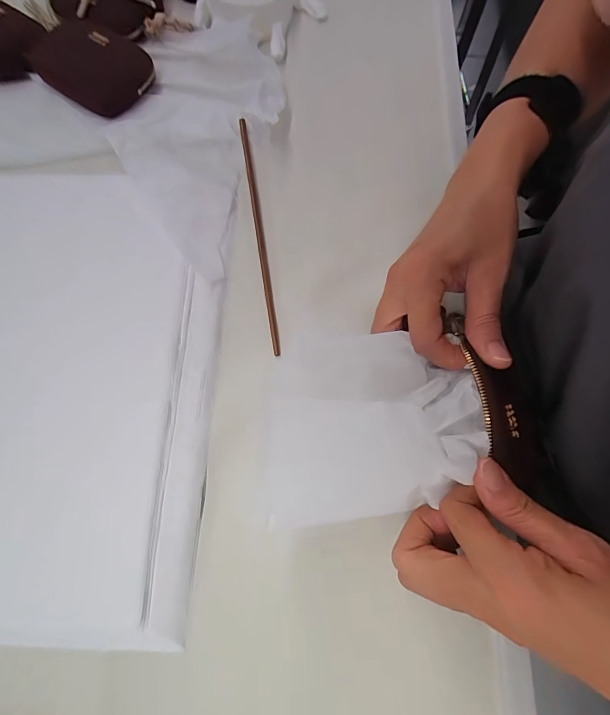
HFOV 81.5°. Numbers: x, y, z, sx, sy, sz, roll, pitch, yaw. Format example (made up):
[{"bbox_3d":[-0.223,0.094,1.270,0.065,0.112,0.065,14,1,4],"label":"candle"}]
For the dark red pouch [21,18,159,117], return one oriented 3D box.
[{"bbox_3d":[-0.230,-0.315,0.374,0.136,0.021,0.086,34,77,11],"label":"dark red pouch"}]

